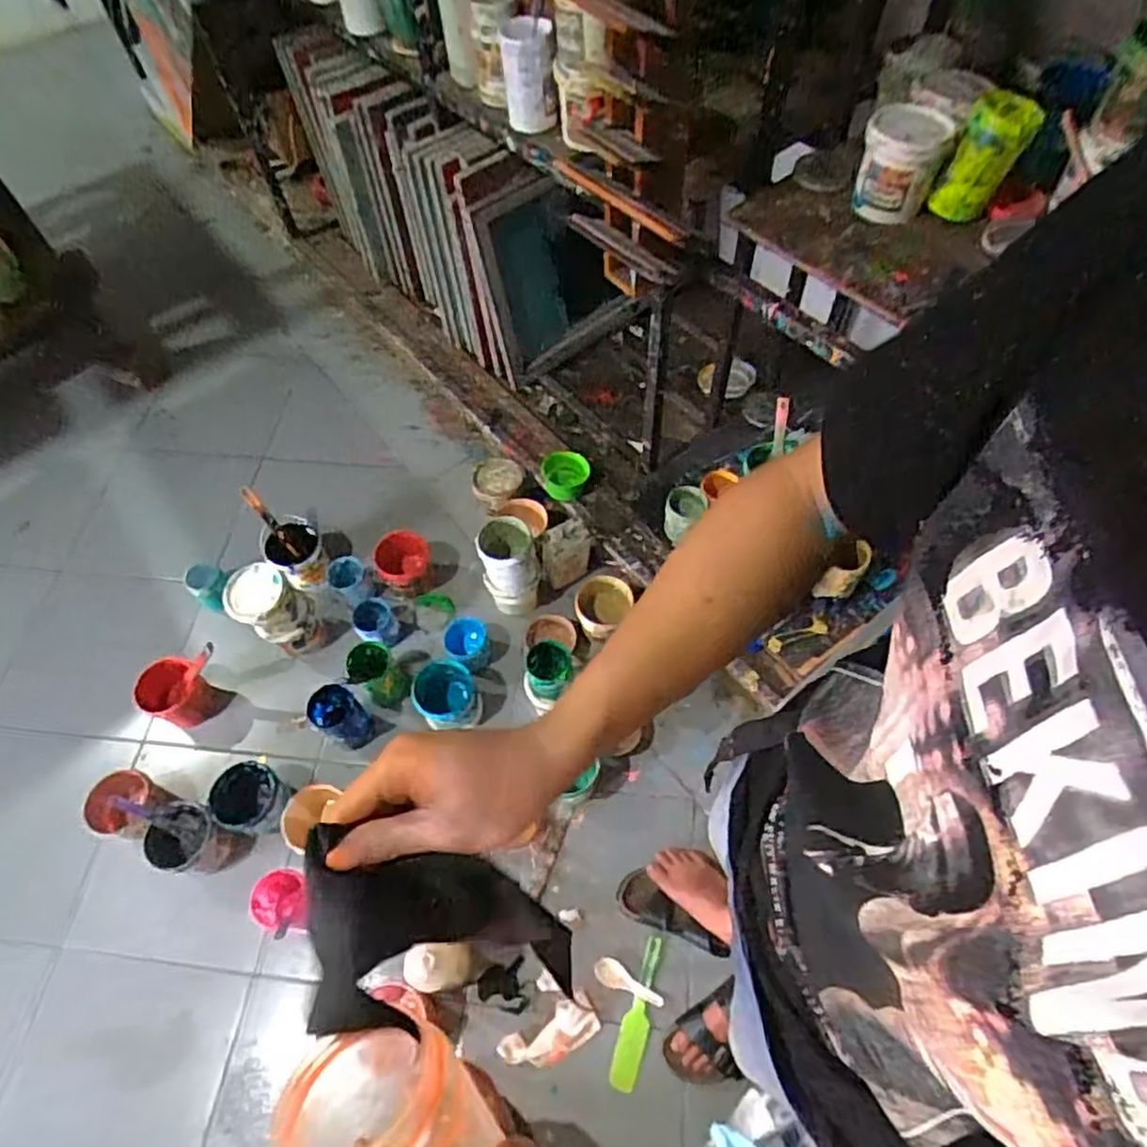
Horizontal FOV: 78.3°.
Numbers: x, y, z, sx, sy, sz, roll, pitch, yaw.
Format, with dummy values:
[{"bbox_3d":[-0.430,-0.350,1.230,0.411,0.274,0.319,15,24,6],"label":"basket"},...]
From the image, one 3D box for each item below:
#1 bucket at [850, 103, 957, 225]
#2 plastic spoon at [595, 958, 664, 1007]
[{"bbox_3d":[0.516,-0.652,1.120,0.124,0.130,0.126,23,63,15],"label":"bucket"},{"bbox_3d":[0.102,0.755,1.296,0.132,0.022,0.042,26,64,16],"label":"plastic spoon"}]

